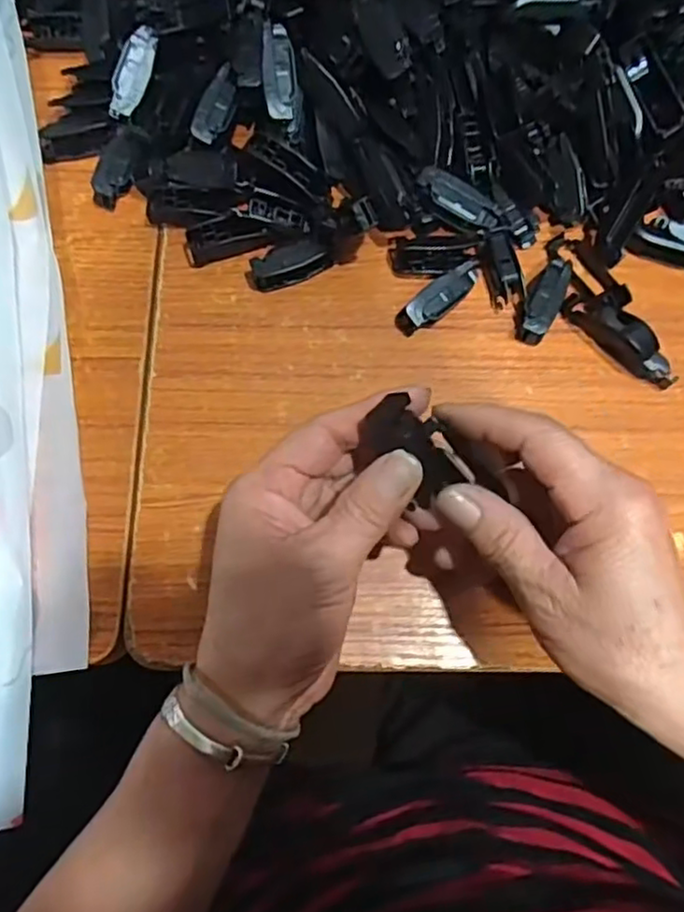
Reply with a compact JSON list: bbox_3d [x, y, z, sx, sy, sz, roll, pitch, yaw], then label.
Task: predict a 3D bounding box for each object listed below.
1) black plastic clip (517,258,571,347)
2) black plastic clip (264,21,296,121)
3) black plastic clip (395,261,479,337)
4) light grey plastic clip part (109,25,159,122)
[{"bbox_3d":[0.111,-0.085,0.362,0.017,0.017,0.048,27,75,6],"label":"black plastic clip"},{"bbox_3d":[-0.033,-0.201,0.343,0.016,0.007,0.048,-4,92,-3],"label":"black plastic clip"},{"bbox_3d":[0.057,-0.087,0.363,0.056,0.017,0.018,-36,78,-10],"label":"black plastic clip"},{"bbox_3d":[-0.118,-0.216,0.372,0.017,0.007,0.052,22,95,4],"label":"light grey plastic clip part"}]

